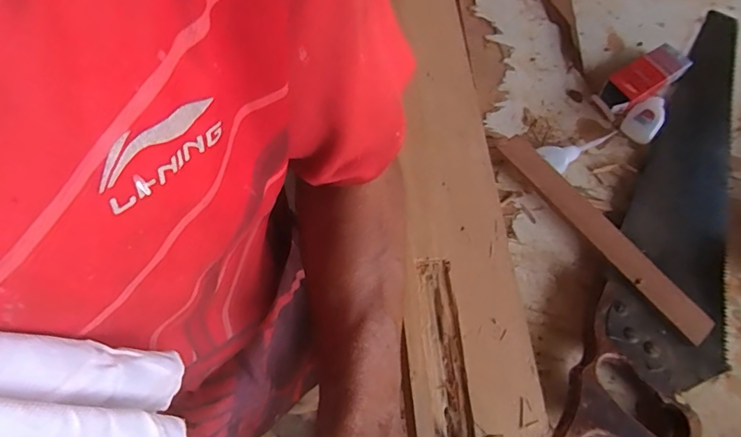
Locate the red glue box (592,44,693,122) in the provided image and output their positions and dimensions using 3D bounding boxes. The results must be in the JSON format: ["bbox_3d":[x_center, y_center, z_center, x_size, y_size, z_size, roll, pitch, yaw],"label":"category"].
[{"bbox_3d":[0.309,-0.158,0.528,0.116,0.027,0.042,-30,70,-15],"label":"red glue box"}]

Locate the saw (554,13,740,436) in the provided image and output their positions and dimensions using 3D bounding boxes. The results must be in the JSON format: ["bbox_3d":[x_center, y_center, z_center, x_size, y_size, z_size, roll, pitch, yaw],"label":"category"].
[{"bbox_3d":[0.325,-0.020,0.463,0.111,0.032,0.555,27,67,10],"label":"saw"}]

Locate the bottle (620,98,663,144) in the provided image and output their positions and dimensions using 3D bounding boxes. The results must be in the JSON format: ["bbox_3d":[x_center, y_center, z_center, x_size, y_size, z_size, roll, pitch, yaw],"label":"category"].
[{"bbox_3d":[0.309,-0.112,0.514,0.036,0.015,0.060,41,71,16],"label":"bottle"}]

